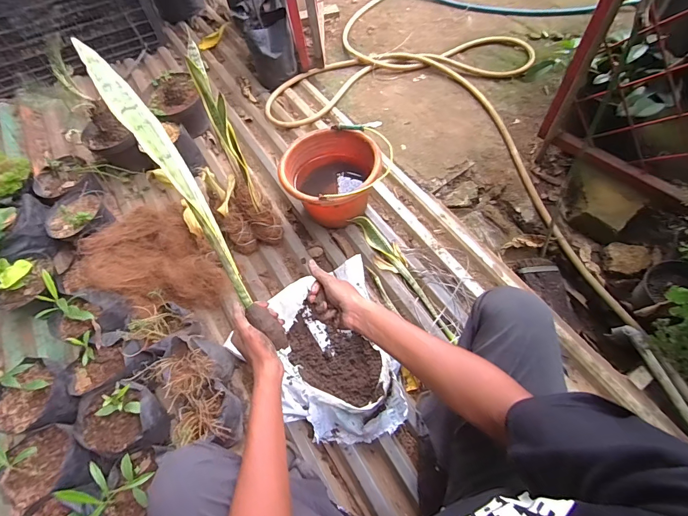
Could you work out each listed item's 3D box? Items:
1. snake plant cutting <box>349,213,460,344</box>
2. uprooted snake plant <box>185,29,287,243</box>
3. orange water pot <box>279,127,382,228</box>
[{"bbox_3d":[0.162,0.041,0.994,0.074,0.023,0.448,-30,59,-14],"label":"snake plant cutting"},{"bbox_3d":[-0.265,-0.218,0.927,0.079,0.477,0.185,-24,58,-10],"label":"uprooted snake plant"},{"bbox_3d":[-0.028,-0.218,1.067,0.272,0.184,0.254,-2,57,4],"label":"orange water pot"}]

